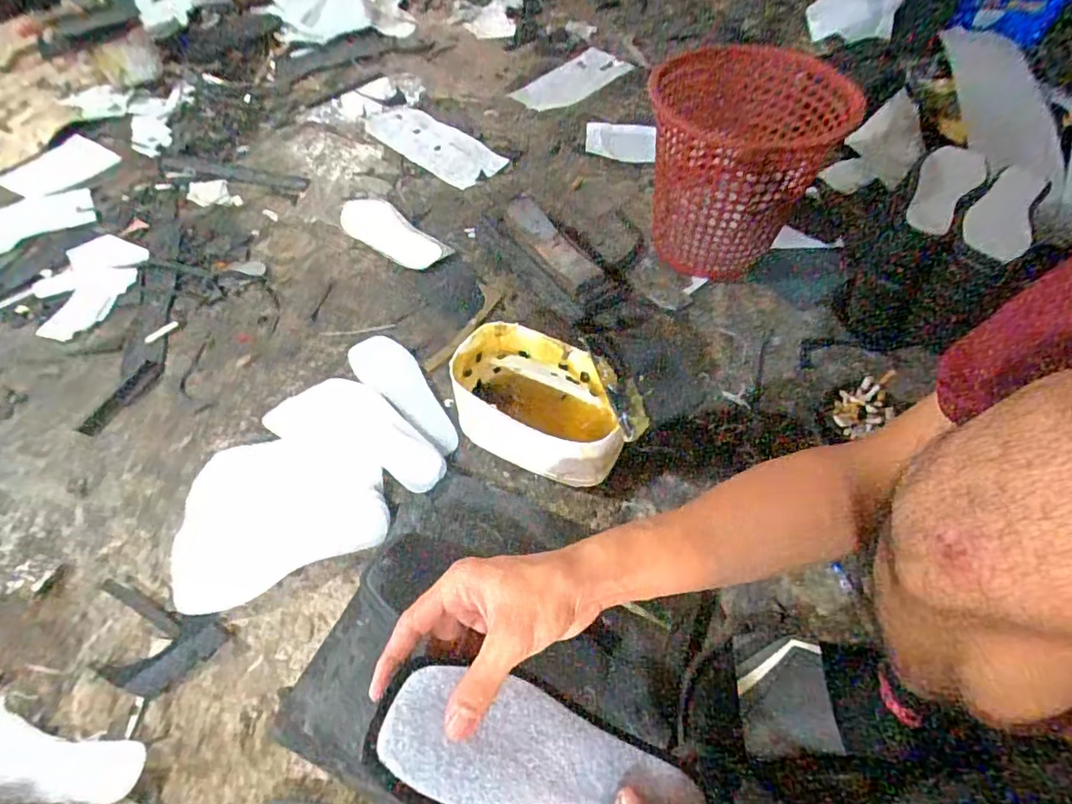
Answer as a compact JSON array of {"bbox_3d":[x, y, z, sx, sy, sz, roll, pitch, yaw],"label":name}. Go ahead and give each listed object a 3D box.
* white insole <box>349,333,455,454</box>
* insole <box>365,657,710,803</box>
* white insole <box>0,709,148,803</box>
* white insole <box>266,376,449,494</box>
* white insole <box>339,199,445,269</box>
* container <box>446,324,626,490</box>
[{"bbox_3d":[-0.172,-0.012,0.717,0.073,0.014,0.210,-23,61,-29],"label":"white insole"},{"bbox_3d":[0.011,0.217,0.333,0.219,0.011,0.075,23,55,-14],"label":"insole"},{"bbox_3d":[-0.453,0.314,0.481,0.208,0.018,0.066,8,56,2],"label":"white insole"},{"bbox_3d":[-0.205,0.031,0.671,0.217,0.018,0.101,20,57,11],"label":"white insole"},{"bbox_3d":[-0.236,-0.273,0.889,0.084,0.009,0.202,-37,65,-24],"label":"white insole"},{"bbox_3d":[0.002,0.005,0.639,0.199,0.120,0.118,28,59,15],"label":"container"}]

